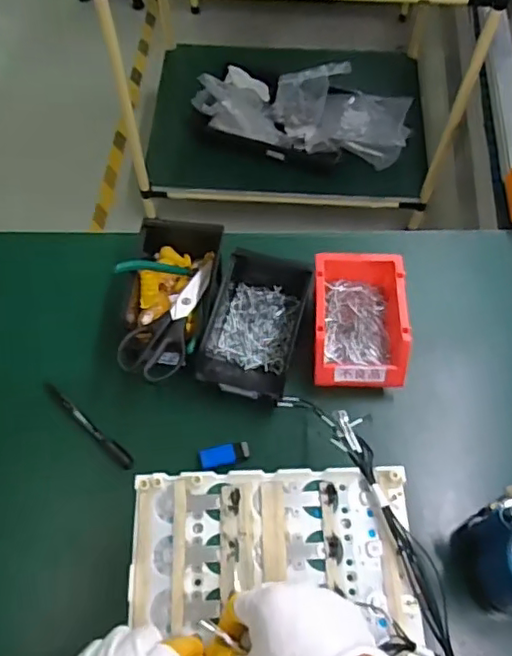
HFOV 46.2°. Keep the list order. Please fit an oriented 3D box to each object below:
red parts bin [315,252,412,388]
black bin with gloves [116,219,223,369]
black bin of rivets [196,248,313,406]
[{"bbox_3d":[0.125,-0.013,0.725,0.106,0.061,0.159,1,62,1],"label":"red parts bin"},{"bbox_3d":[-0.109,-0.037,0.756,0.110,0.066,0.222,6,63,4],"label":"black bin with gloves"},{"bbox_3d":[0.003,-0.006,0.758,0.108,0.067,0.204,12,63,7],"label":"black bin of rivets"}]

